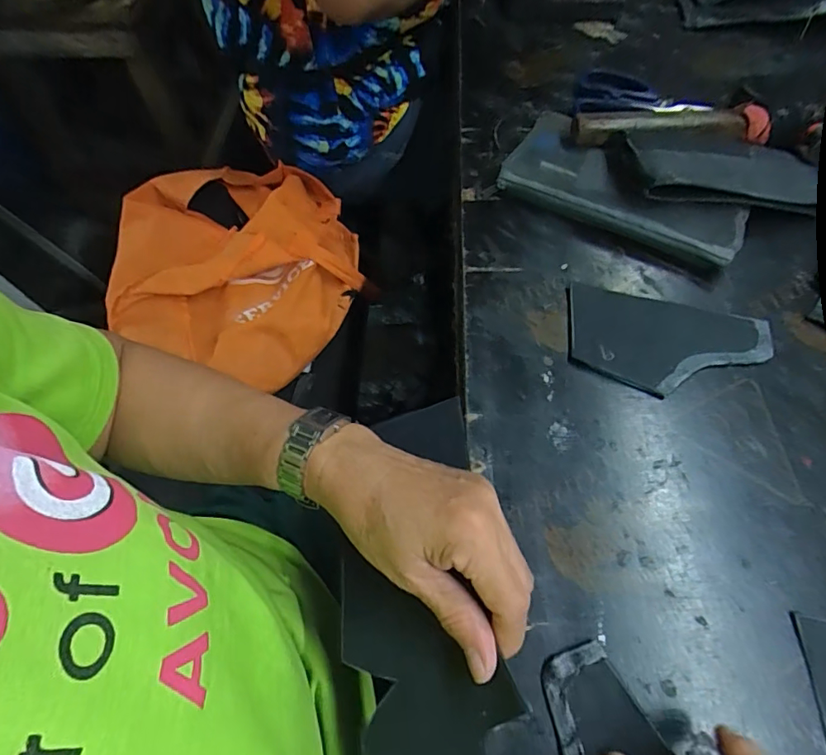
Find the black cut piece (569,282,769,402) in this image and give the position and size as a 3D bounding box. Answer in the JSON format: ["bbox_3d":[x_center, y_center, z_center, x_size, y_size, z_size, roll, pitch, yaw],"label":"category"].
[{"bbox_3d":[0.187,-0.025,0.367,0.141,0.005,0.082,13,63,10],"label":"black cut piece"}]

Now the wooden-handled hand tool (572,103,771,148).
[{"bbox_3d":[0.226,-0.222,0.438,0.165,0.034,0.027,-1,61,3],"label":"wooden-handled hand tool"}]

